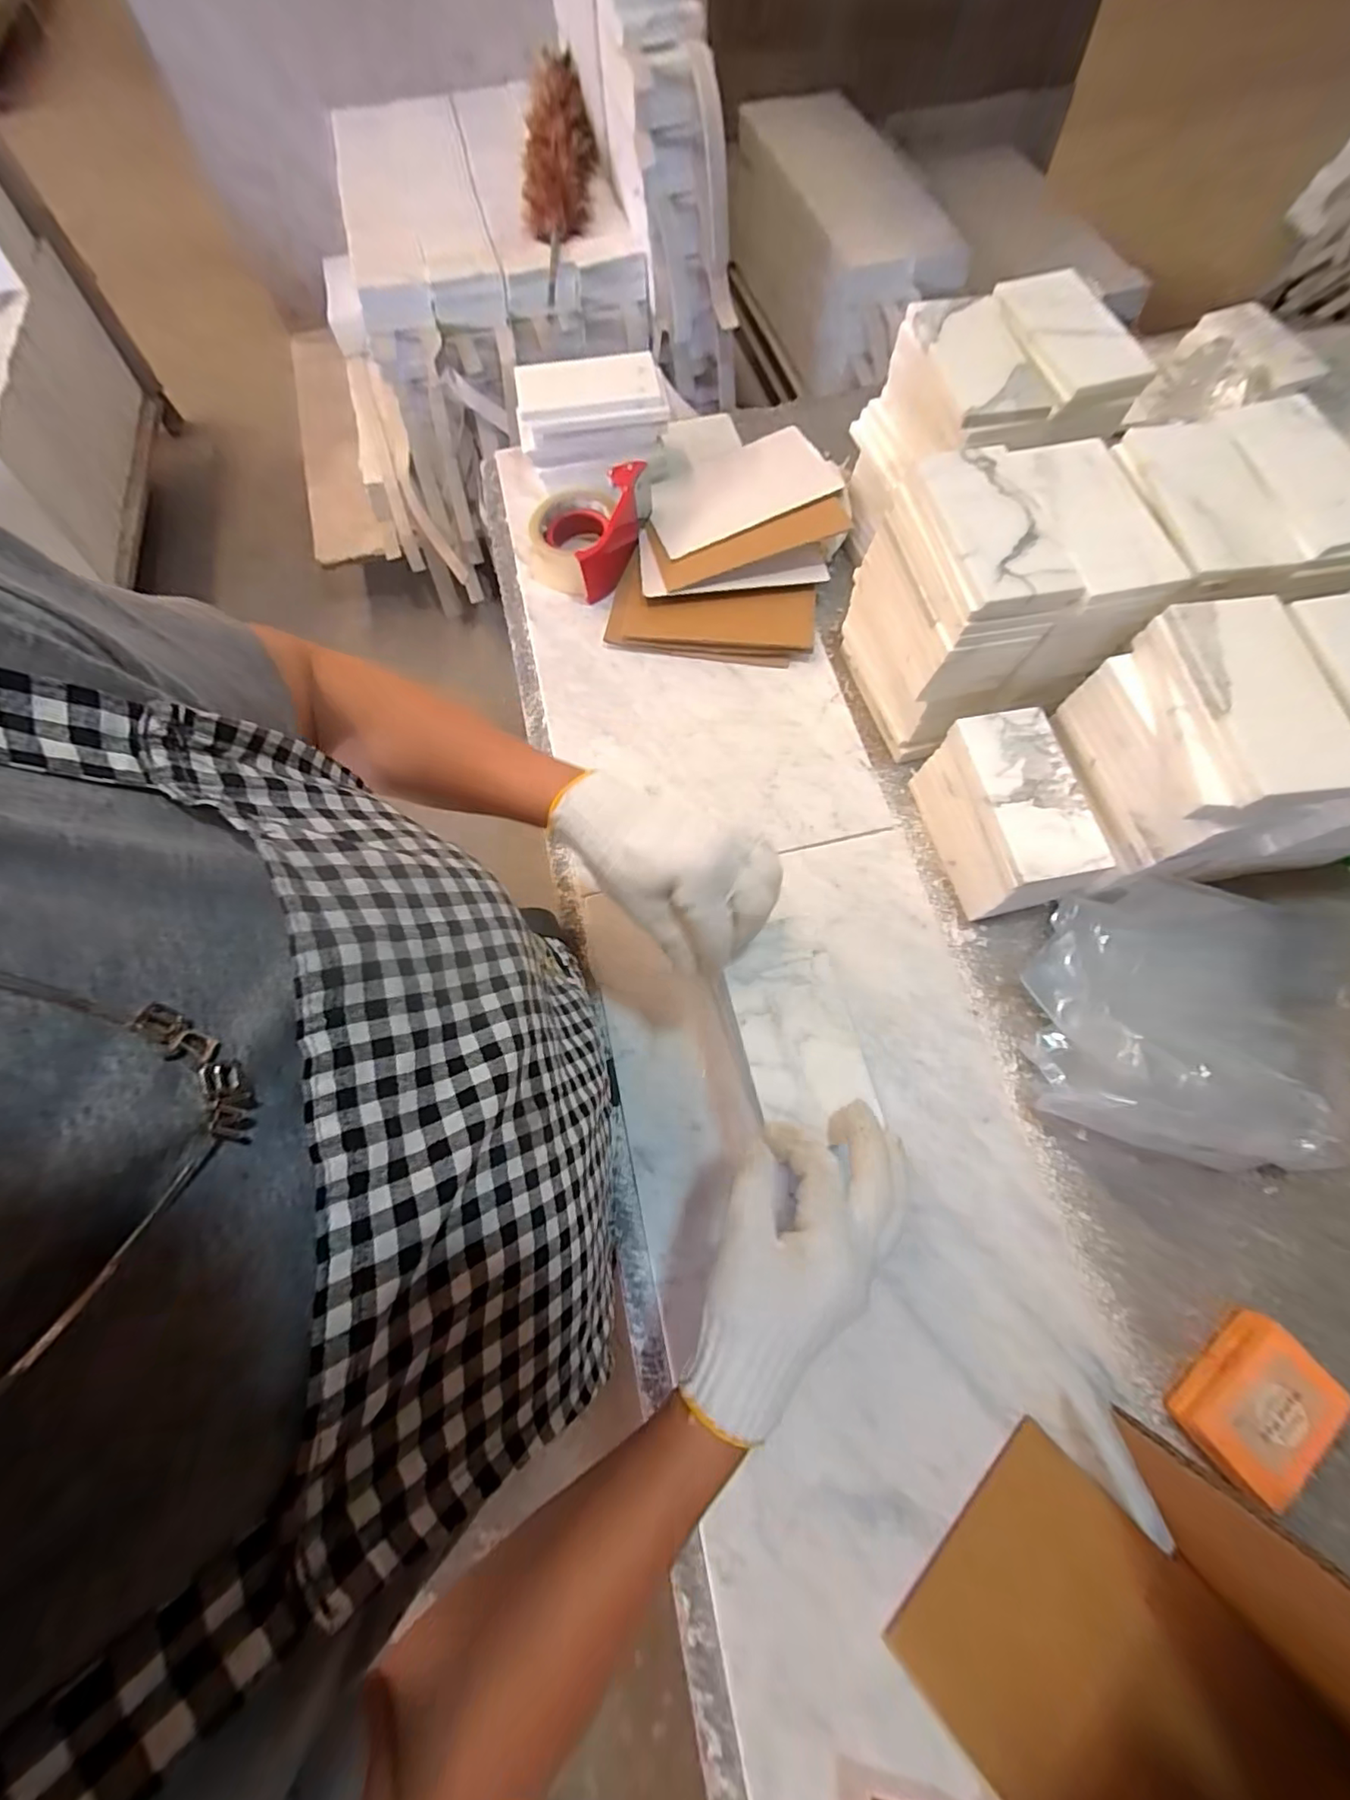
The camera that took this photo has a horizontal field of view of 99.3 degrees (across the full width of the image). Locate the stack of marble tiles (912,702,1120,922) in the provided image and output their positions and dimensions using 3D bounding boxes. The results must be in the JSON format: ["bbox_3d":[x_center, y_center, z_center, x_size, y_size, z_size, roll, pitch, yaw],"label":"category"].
[{"bbox_3d":[0.287,-0.073,0.498,0.081,0.090,0.148,-11,70,-3],"label":"stack of marble tiles"}]

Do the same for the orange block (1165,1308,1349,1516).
[{"bbox_3d":[0.393,0.343,0.390,0.102,0.033,0.064,-36,73,-11],"label":"orange block"}]

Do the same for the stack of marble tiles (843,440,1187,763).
[{"bbox_3d":[0.271,-0.251,0.506,0.177,0.186,0.154,-9,70,-2],"label":"stack of marble tiles"}]

